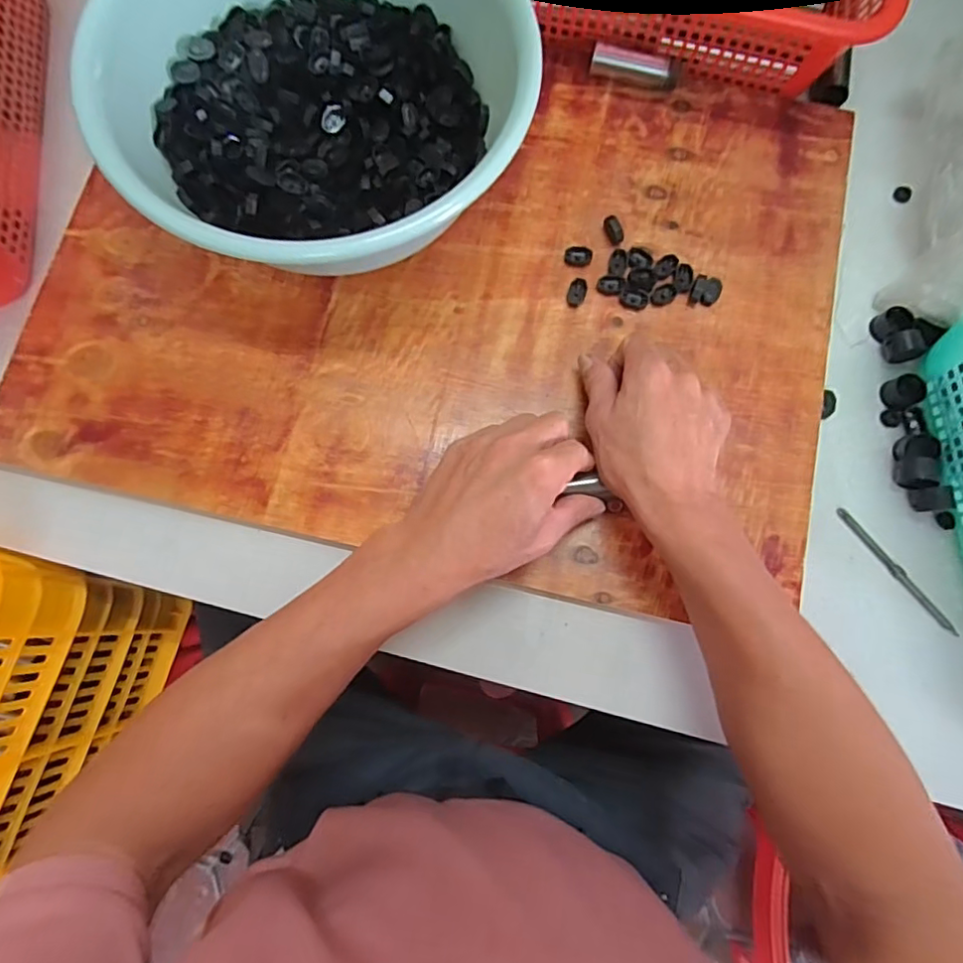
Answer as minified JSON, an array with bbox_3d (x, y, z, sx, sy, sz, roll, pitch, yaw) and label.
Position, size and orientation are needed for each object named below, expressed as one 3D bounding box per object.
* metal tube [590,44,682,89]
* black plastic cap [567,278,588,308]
[{"bbox_3d":[0.130,-0.352,0.479,0.072,0.022,0.018,19,80,3],"label":"metal tube"},{"bbox_3d":[0.075,-0.149,0.447,0.014,0.005,0.023,19,80,3],"label":"black plastic cap"}]

